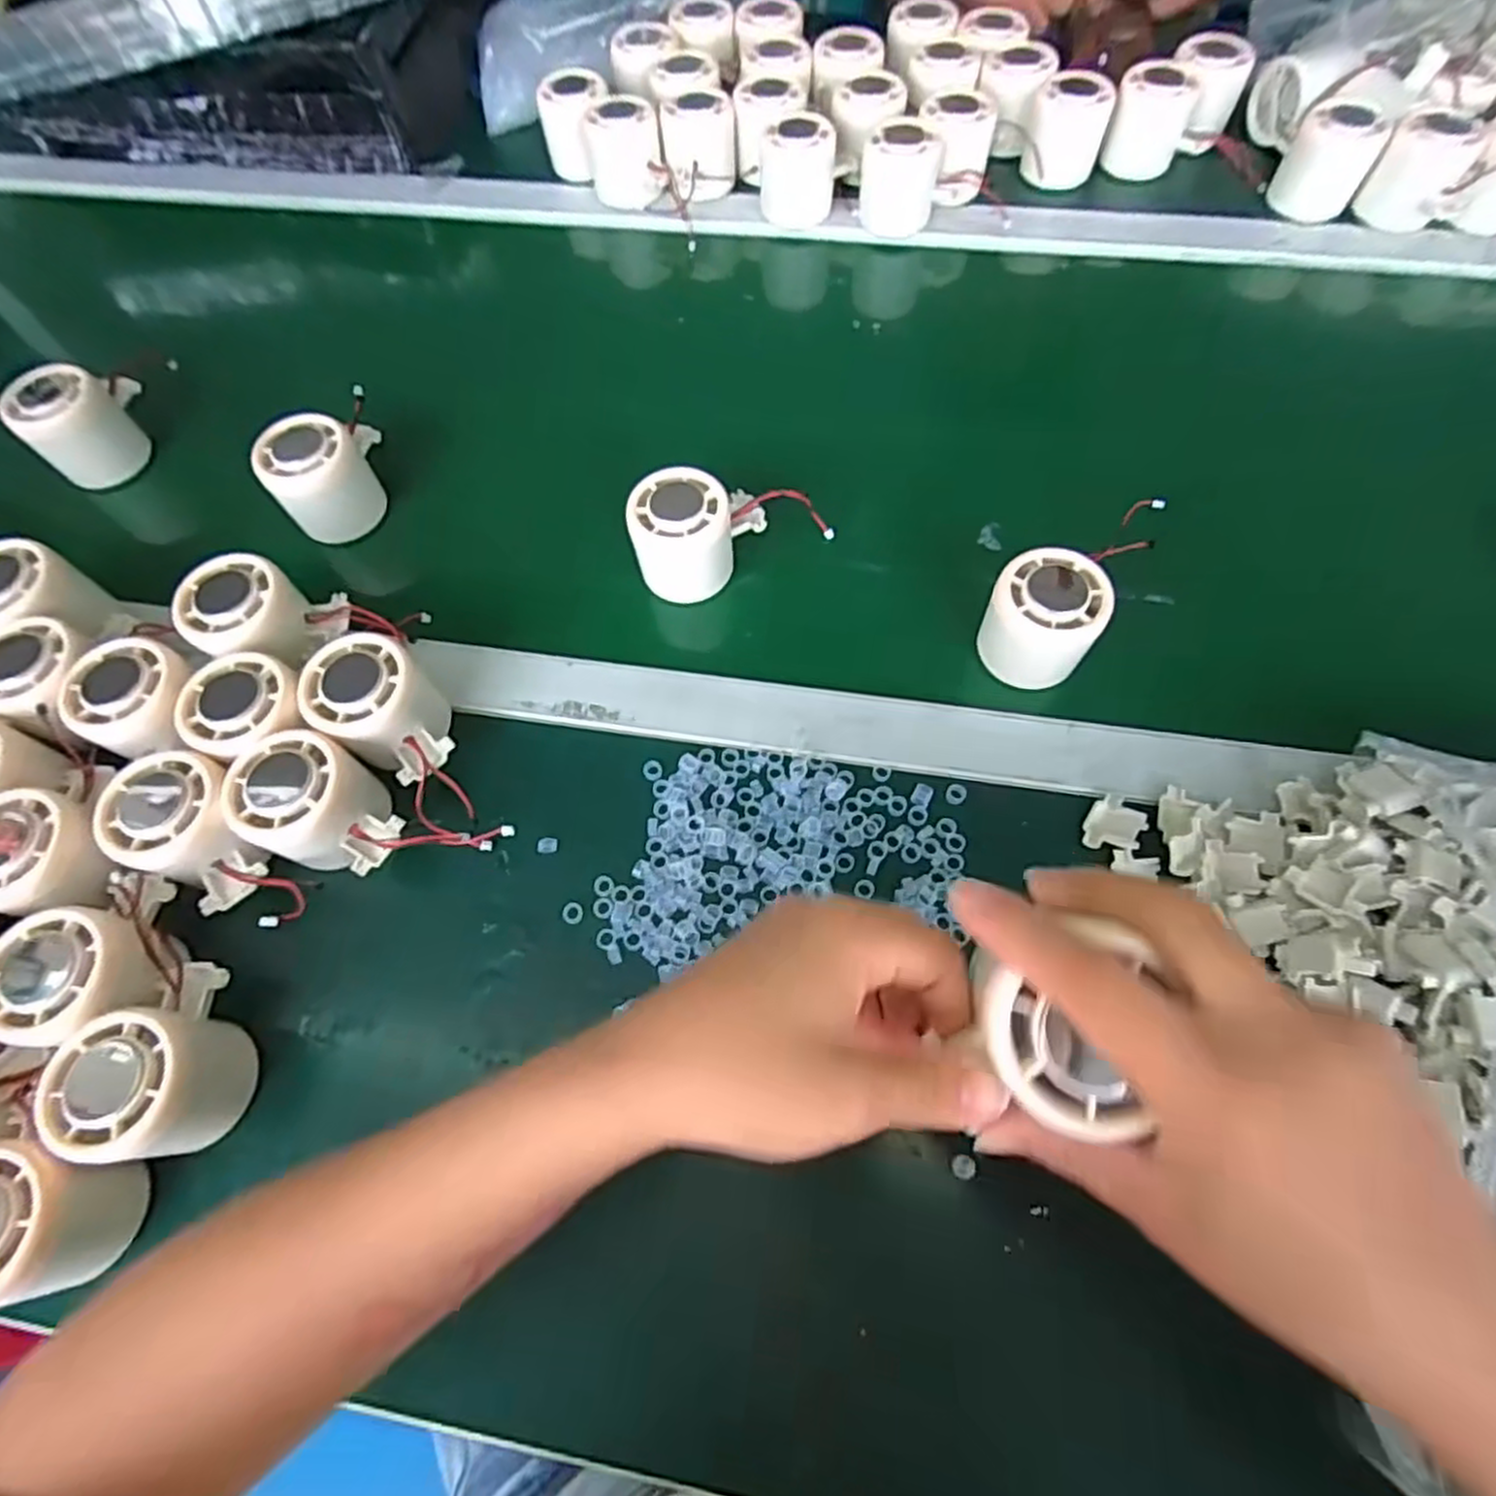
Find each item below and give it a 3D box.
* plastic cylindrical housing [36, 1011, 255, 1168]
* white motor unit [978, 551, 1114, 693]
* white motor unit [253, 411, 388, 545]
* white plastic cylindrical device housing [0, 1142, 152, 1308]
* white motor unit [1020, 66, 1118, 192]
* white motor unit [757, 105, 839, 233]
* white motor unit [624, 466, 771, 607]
[{"bbox_3d":[-0.245,0.140,0.318,0.053,0.063,0.052,-1,66,3],"label":"plastic cylindrical housing"},{"bbox_3d":[0.154,-0.067,0.401,0.054,0.053,0.051,-1,66,3],"label":"white motor unit"},{"bbox_3d":[-0.251,-0.169,0.461,0.070,0.058,0.052,-35,69,-12],"label":"white motor unit"},{"bbox_3d":[-0.278,0.183,0.294,0.054,0.051,0.050,-1,66,3],"label":"white plastic cylindrical device housing"},{"bbox_3d":[0.240,-0.465,0.573,0.057,0.056,0.048,16,68,10],"label":"white motor unit"},{"bbox_3d":[0.037,-0.436,0.571,0.055,0.059,0.049,1,66,4],"label":"white motor unit"},{"bbox_3d":[-0.028,-0.119,0.428,0.069,0.048,0.057,1,66,4],"label":"white motor unit"}]

